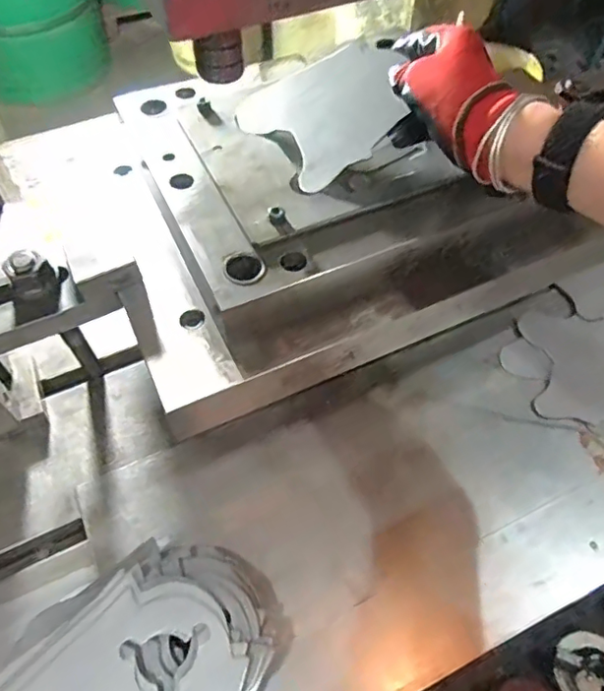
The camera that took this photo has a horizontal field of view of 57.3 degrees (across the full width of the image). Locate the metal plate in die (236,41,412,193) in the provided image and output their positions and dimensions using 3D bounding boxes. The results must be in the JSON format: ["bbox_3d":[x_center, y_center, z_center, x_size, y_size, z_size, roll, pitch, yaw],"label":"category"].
[{"bbox_3d":[0.024,-0.202,0.472,0.131,0.006,0.129,-7,67,16],"label":"metal plate in die"}]

